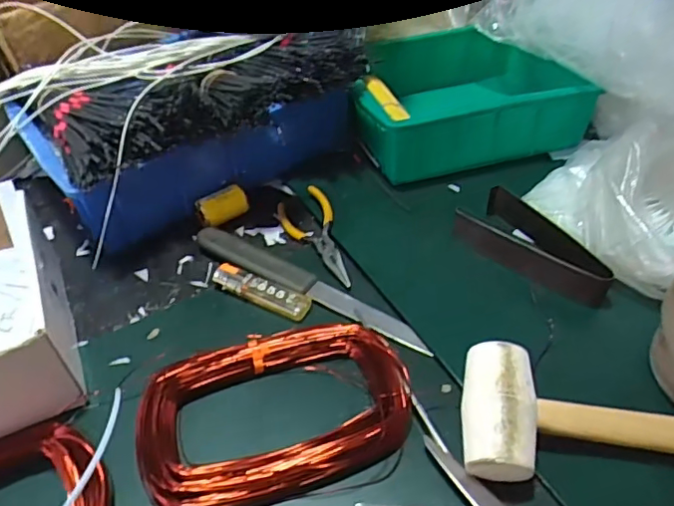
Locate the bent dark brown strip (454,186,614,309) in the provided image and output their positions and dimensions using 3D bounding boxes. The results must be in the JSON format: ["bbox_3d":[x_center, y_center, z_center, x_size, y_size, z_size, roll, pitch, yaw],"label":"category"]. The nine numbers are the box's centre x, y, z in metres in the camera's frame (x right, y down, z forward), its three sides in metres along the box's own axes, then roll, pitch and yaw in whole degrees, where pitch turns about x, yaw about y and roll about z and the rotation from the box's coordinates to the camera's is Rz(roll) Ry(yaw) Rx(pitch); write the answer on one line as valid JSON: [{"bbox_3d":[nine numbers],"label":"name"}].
[{"bbox_3d":[0.164,-0.002,0.482,0.072,0.033,0.134,-29,51,-24],"label":"bent dark brown strip"}]

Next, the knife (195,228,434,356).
[{"bbox_3d":[-0.027,0.027,0.474,0.227,0.009,0.026,23,51,22],"label":"knife"}]

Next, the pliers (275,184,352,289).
[{"bbox_3d":[-0.022,-0.016,0.513,0.047,0.012,0.123,-10,46,-8],"label":"pliers"}]

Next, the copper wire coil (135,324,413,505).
[{"bbox_3d":[-0.041,0.104,0.384,0.179,0.025,0.108,-12,46,-10],"label":"copper wire coil"}]

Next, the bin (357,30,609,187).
[{"bbox_3d":[0.128,-0.174,0.617,0.238,0.073,0.169,-13,47,-11],"label":"bin"}]

